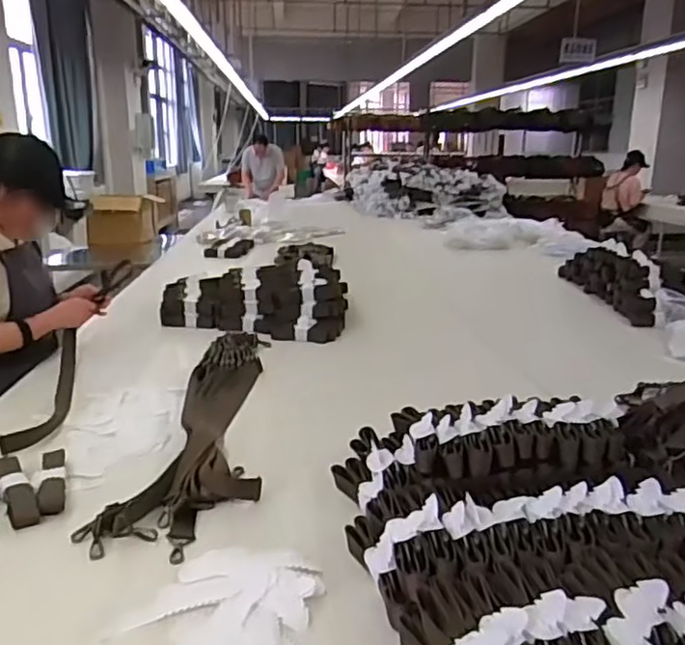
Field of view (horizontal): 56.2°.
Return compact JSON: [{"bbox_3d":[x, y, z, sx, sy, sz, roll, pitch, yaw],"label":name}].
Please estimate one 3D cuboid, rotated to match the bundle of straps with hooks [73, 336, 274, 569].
[{"bbox_3d":[-0.249,0.165,1.376,0.237,0.040,1.005,1,16,2],"label":"bundle of straps with hooks"}]

